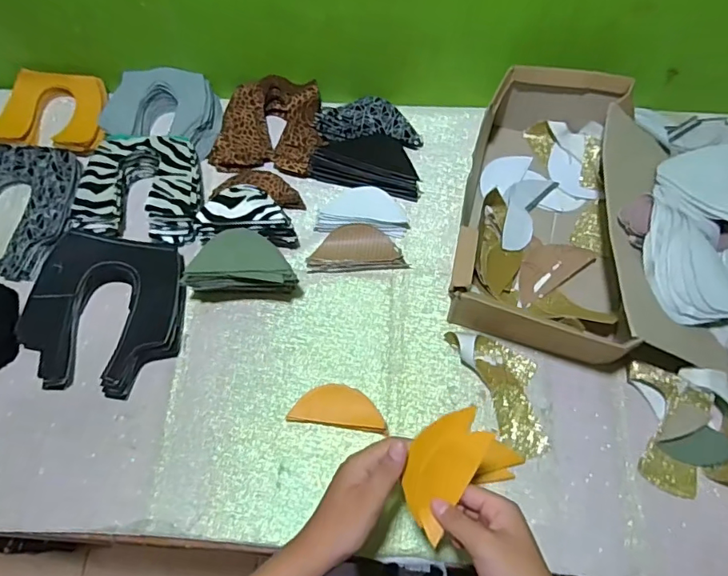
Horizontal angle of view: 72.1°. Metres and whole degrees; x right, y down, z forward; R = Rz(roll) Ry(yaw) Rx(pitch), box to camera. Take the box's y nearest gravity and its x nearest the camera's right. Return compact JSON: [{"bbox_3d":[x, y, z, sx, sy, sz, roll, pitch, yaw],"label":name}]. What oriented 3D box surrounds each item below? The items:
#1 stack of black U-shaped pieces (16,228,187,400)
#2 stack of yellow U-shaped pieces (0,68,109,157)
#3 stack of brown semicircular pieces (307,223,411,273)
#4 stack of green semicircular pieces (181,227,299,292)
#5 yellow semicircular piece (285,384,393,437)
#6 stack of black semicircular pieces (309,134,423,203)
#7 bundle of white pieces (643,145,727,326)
[{"bbox_3d":[-0.315,0.028,0.605,0.186,0.030,0.188,10,67,5],"label":"stack of black U-shaped pieces"},{"bbox_3d":[-0.454,-0.255,0.728,0.163,0.028,0.123,6,67,3],"label":"stack of yellow U-shaped pieces"},{"bbox_3d":[-0.010,-0.051,0.645,0.121,0.017,0.059,-3,67,-1],"label":"stack of brown semicircular pieces"},{"bbox_3d":[-0.145,-0.025,0.592,0.126,0.089,0.052,0,67,0],"label":"stack of green semicircular pieces"},{"bbox_3d":[-0.027,0.137,0.577,0.109,0.011,0.046,7,67,3],"label":"yellow semicircular piece"},{"bbox_3d":[0.006,-0.176,0.685,0.150,0.030,0.077,14,68,7],"label":"stack of black semicircular pieces"},{"bbox_3d":[0.420,-0.080,0.596,0.166,0.071,0.275,21,69,9],"label":"bundle of white pieces"}]

